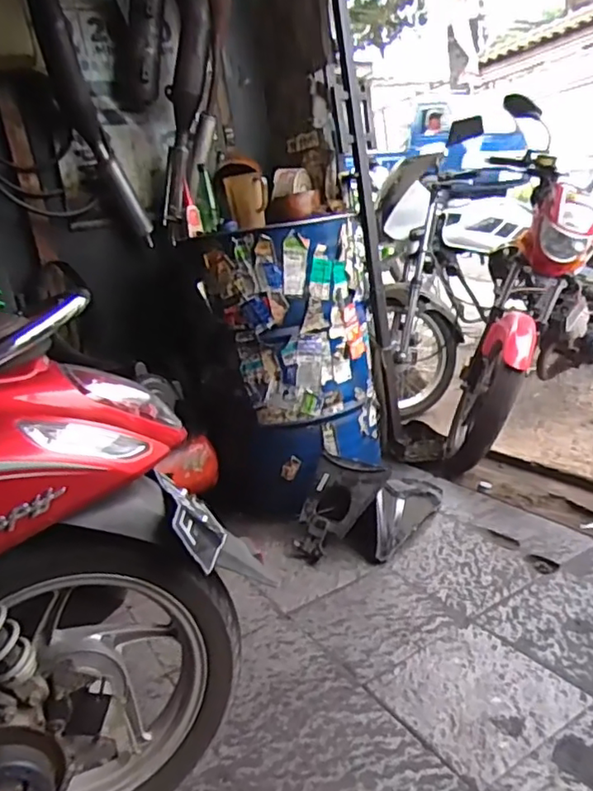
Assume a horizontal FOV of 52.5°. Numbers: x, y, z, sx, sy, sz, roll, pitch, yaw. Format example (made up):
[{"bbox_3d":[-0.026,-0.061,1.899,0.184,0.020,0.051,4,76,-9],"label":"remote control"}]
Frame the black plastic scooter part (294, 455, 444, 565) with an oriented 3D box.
[{"bbox_3d":[0.224,0.292,1.774,0.293,0.202,0.515,5,20,38],"label":"black plastic scooter part"}]

